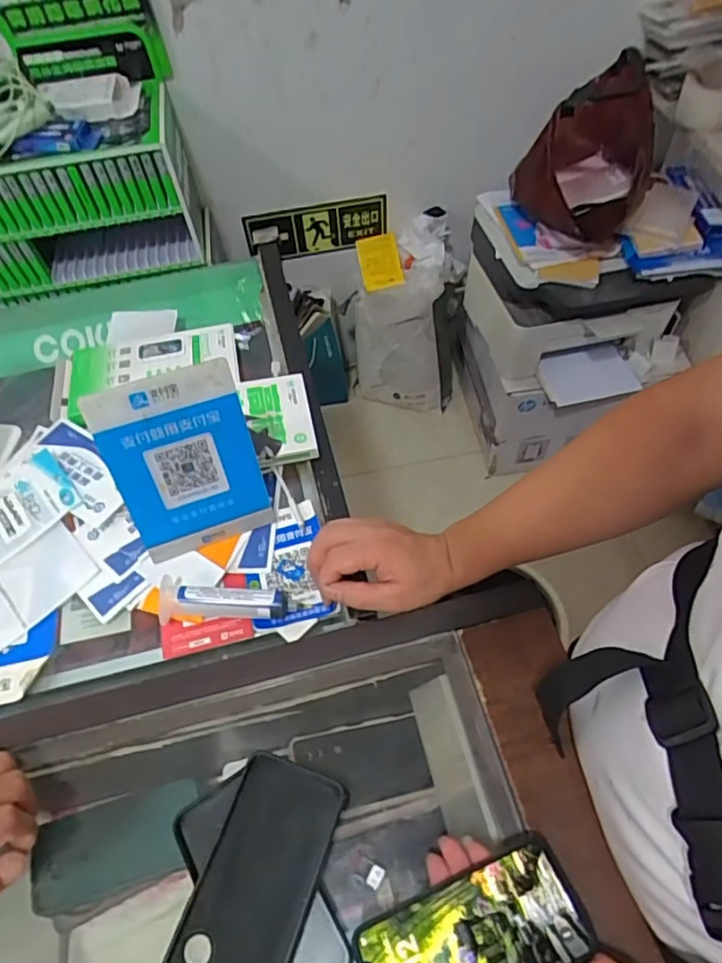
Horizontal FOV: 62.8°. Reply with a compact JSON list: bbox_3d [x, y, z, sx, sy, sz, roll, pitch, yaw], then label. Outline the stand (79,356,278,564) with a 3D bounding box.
[{"bbox_3d":[-0.154,-0.015,0.519,0.120,0.174,0.013,-19,37,-12],"label":"stand"}]

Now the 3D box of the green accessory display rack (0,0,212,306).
[{"bbox_3d":[-0.571,-0.641,1.100,0.468,0.543,0.251,-16,57,-7],"label":"green accessory display rack"}]

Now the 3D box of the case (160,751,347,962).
[{"bbox_3d":[-0.074,0.282,0.405,0.080,0.010,0.164,16,59,13],"label":"case"}]

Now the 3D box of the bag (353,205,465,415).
[{"bbox_3d":[0.131,-0.448,1.703,0.290,0.485,0.286,1,57,4],"label":"bag"}]

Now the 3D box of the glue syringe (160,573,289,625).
[{"bbox_3d":[-0.122,0.106,0.522,0.109,0.019,0.031,1,57,4],"label":"glue syringe"}]

